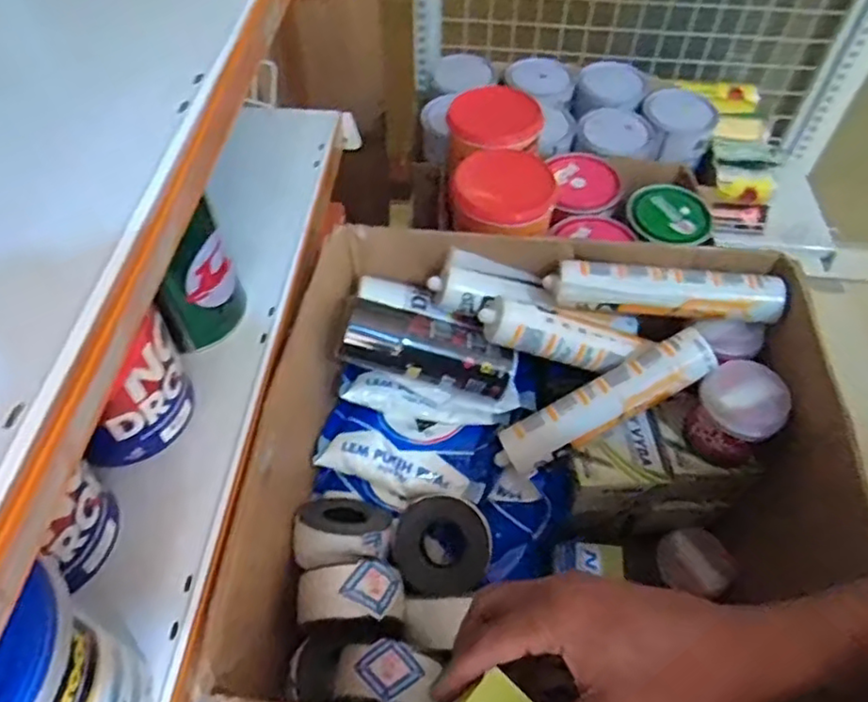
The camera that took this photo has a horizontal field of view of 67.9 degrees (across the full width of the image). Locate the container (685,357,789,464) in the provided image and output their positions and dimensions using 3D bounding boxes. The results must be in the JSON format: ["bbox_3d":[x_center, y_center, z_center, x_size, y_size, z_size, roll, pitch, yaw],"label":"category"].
[{"bbox_3d":[0.281,0.061,0.608,0.067,0.096,0.072,1,54,-1],"label":"container"}]

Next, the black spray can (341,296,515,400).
[{"bbox_3d":[-0.005,0.001,0.626,0.165,0.052,0.062,16,53,-9],"label":"black spray can"}]

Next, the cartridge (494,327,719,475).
[{"bbox_3d":[0.157,0.046,0.610,0.215,0.045,0.053,-30,57,4],"label":"cartridge"}]

